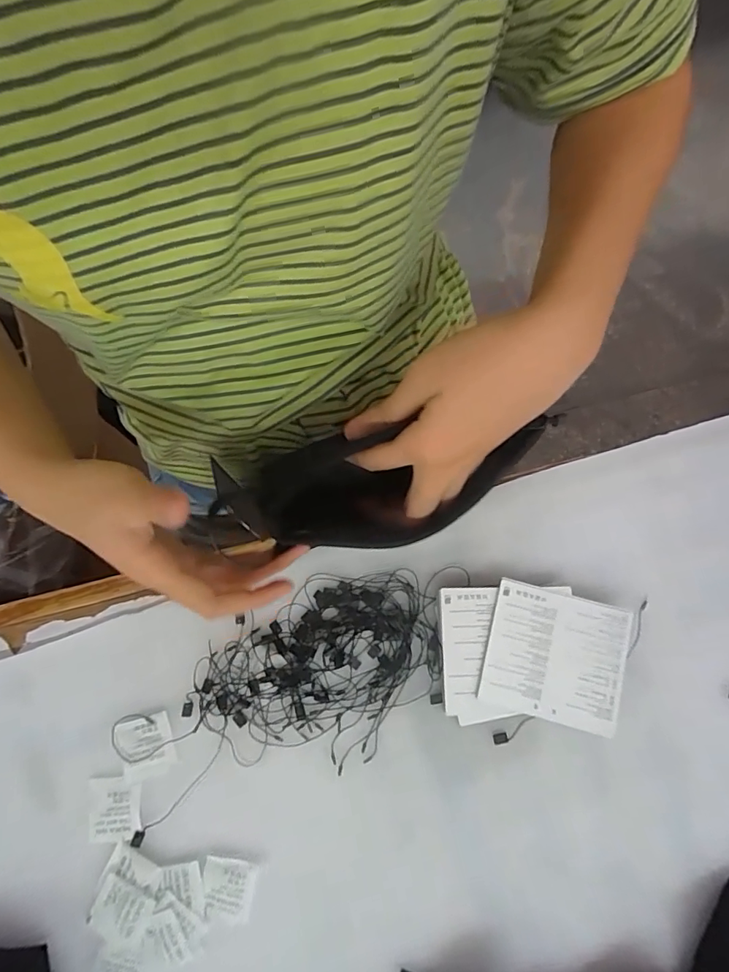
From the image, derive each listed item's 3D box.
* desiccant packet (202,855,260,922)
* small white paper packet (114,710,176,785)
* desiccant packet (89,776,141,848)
[{"bbox_3d":[-0.097,0.285,0.351,0.037,0.004,0.038,8,78,3],"label":"desiccant packet"},{"bbox_3d":[-0.163,0.193,0.367,0.039,0.007,0.042,-16,78,-2],"label":"small white paper packet"},{"bbox_3d":[-0.183,0.237,0.364,0.036,0.004,0.045,-10,78,-1],"label":"desiccant packet"}]

